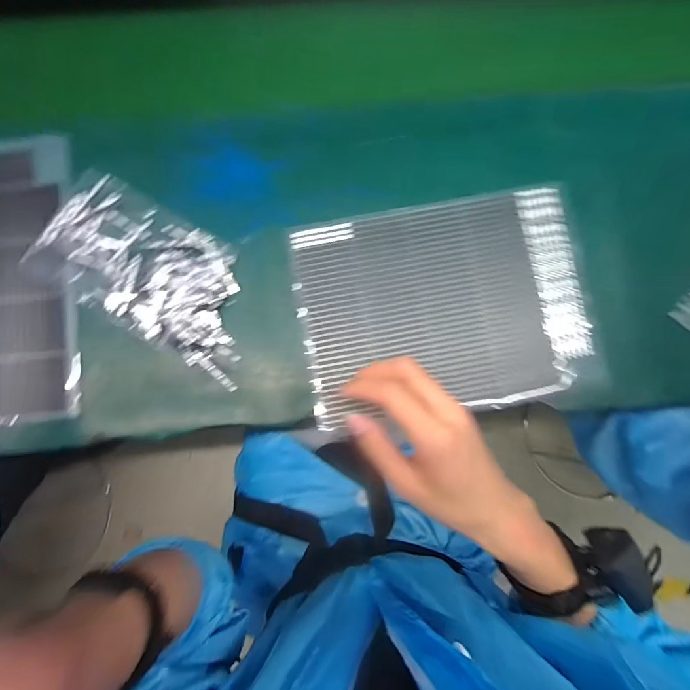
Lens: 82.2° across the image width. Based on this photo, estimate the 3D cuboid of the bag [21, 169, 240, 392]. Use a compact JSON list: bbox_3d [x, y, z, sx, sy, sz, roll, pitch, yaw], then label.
[{"bbox_3d":[-0.202,-0.077,0.421,0.244,0.022,0.128,29,84,3],"label":"bag"}]

